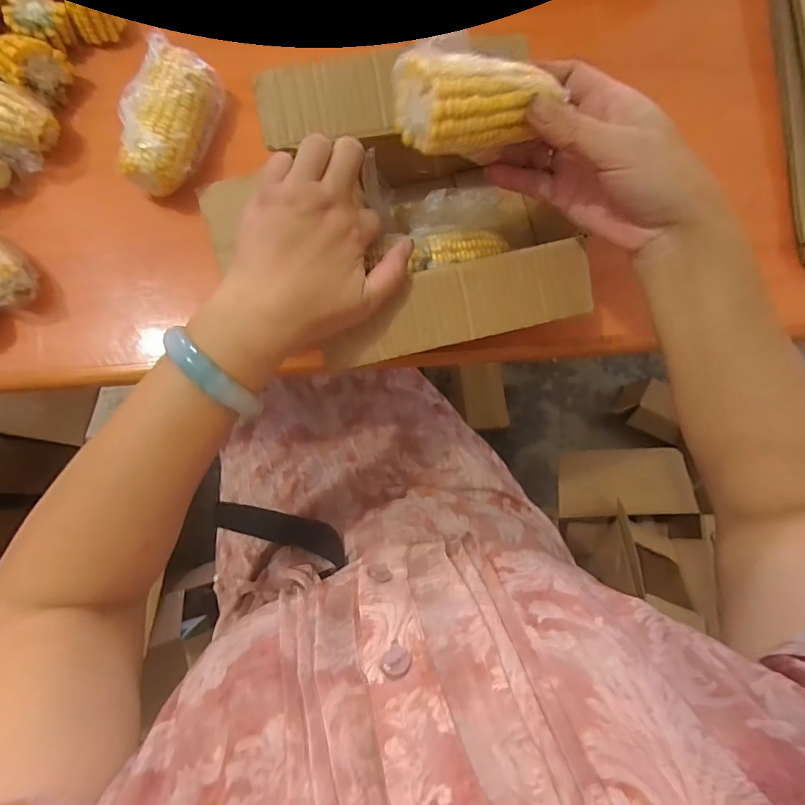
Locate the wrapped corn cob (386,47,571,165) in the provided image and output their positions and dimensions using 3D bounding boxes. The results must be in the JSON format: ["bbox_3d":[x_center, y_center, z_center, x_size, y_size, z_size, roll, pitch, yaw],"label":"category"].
[{"bbox_3d":[0.041,-0.168,0.265,0.084,0.038,0.043,-5,83,-4],"label":"wrapped corn cob"}]

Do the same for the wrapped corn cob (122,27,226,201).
[{"bbox_3d":[-0.195,-0.234,0.393,0.054,0.045,0.125,13,82,-2],"label":"wrapped corn cob"}]

